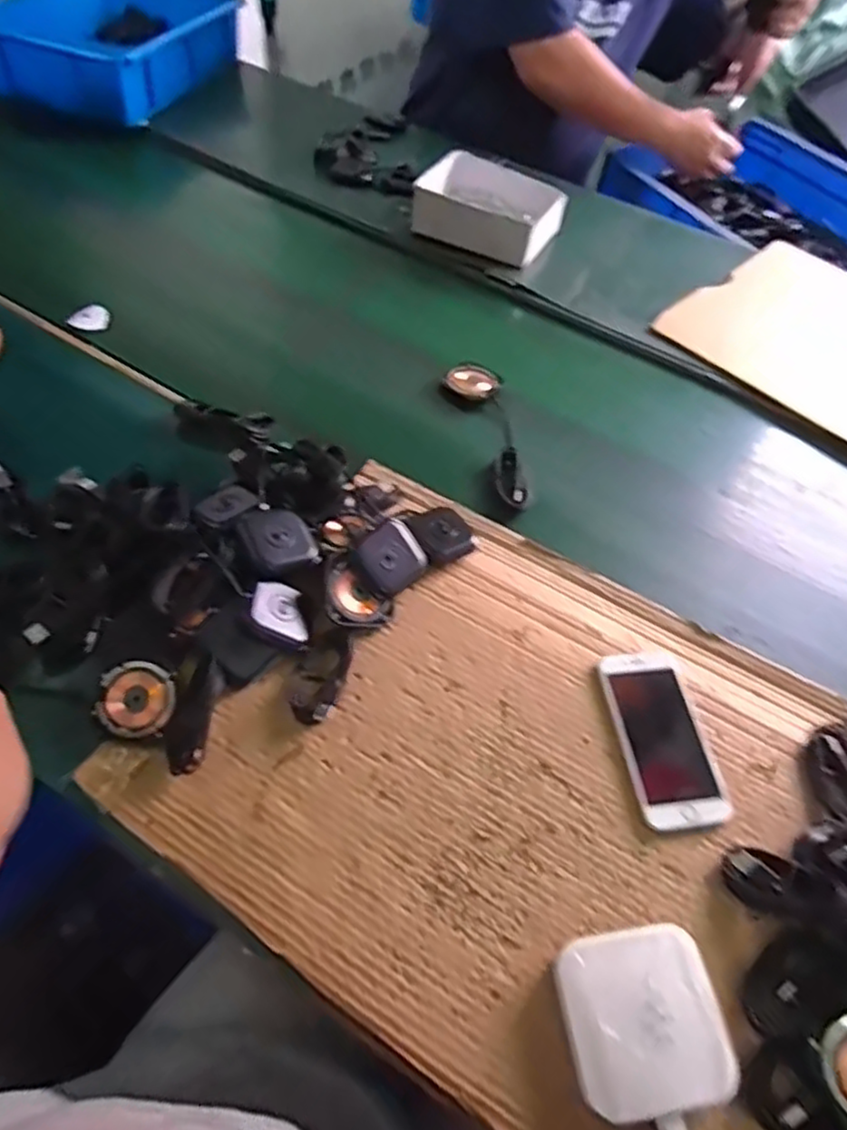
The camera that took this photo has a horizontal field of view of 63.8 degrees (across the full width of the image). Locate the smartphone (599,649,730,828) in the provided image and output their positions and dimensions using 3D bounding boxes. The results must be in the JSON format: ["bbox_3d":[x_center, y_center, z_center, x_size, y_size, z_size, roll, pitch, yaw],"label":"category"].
[{"bbox_3d":[0.181,0.130,0.519,0.065,0.009,0.135,-3,54,-8],"label":"smartphone"}]

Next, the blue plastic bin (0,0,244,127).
[{"bbox_3d":[-0.485,-0.829,1.082,0.261,0.105,0.397,17,53,7],"label":"blue plastic bin"}]

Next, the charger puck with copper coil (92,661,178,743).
[{"bbox_3d":[-0.207,0.098,0.491,0.055,0.009,0.054,4,71,-11],"label":"charger puck with copper coil"}]

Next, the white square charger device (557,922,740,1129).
[{"bbox_3d":[0.129,0.268,0.403,0.089,0.023,0.092,-4,54,-9],"label":"white square charger device"}]

